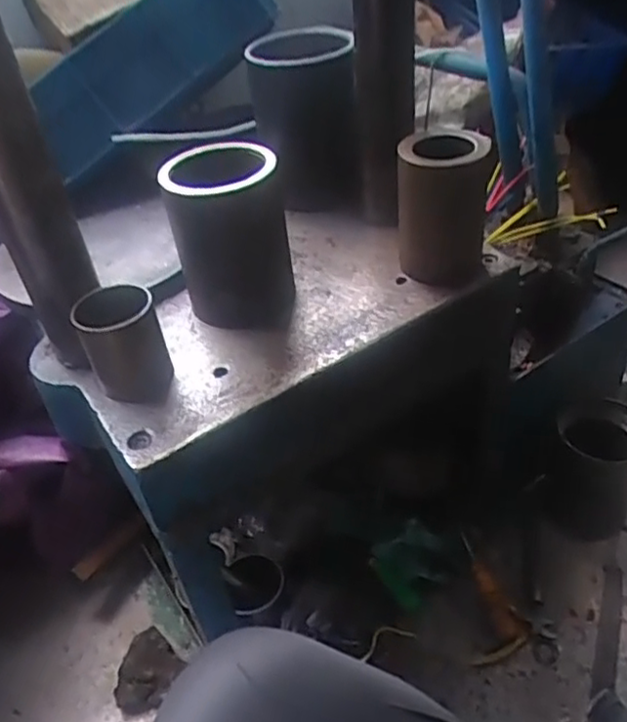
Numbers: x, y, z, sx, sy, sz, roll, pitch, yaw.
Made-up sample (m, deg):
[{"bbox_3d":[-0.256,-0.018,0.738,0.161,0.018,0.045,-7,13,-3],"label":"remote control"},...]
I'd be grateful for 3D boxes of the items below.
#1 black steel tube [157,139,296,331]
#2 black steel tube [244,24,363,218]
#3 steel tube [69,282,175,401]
[{"bbox_3d":[-0.080,-0.120,0.645,0.107,0.161,0.101,-11,40,-5],"label":"black steel tube"},{"bbox_3d":[-0.011,-0.282,0.788,0.129,0.196,0.158,-3,40,6],"label":"black steel tube"},{"bbox_3d":[-0.169,-0.014,0.586,0.068,0.092,0.067,-21,42,-16],"label":"steel tube"}]

